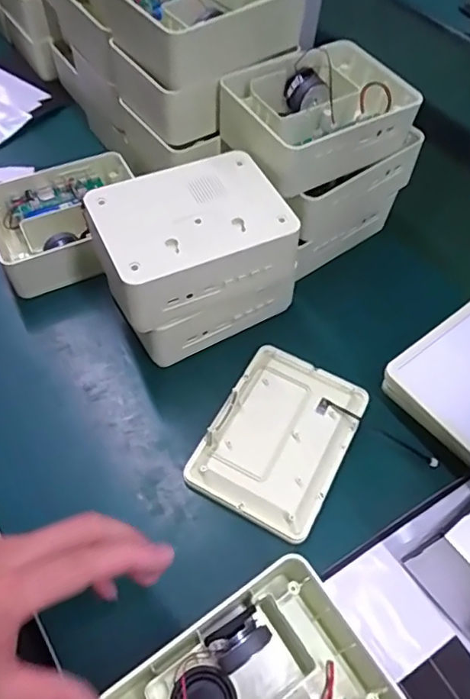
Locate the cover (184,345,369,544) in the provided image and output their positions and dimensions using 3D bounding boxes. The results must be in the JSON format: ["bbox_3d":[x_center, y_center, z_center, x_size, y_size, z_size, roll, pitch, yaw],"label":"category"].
[{"bbox_3d":[0.035,0.068,0.407,0.098,0.021,0.135,26,58,13],"label":"cover"}]

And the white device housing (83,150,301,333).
[{"bbox_3d":[-0.037,-0.087,0.409,0.141,0.057,0.102,-21,60,-17],"label":"white device housing"}]

